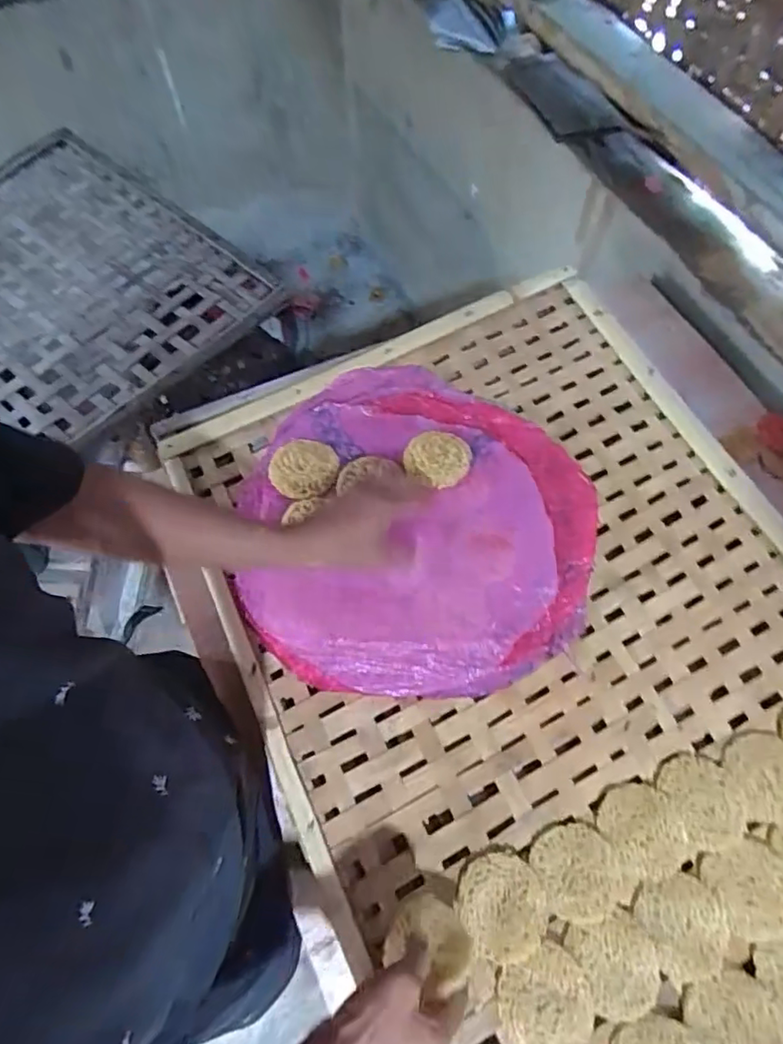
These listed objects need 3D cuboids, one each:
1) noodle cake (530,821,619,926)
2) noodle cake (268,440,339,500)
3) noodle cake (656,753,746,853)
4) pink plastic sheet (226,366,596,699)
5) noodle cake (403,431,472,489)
[{"bbox_3d":[0.172,0.323,0.551,0.073,0.008,0.077,0,65,1],"label":"noodle cake"},{"bbox_3d":[-0.101,-0.062,0.699,0.080,0.012,0.072,-31,69,-12],"label":"noodle cake"},{"bbox_3d":[0.300,0.267,0.575,0.072,0.006,0.082,-23,67,-9],"label":"noodle cake"},{"bbox_3d":[0.032,-0.006,0.690,0.392,0.040,0.398,5,66,3],"label":"pink plastic sheet"},{"bbox_3d":[0.055,-0.078,0.713,0.077,0.014,0.070,0,65,1],"label":"noodle cake"}]

